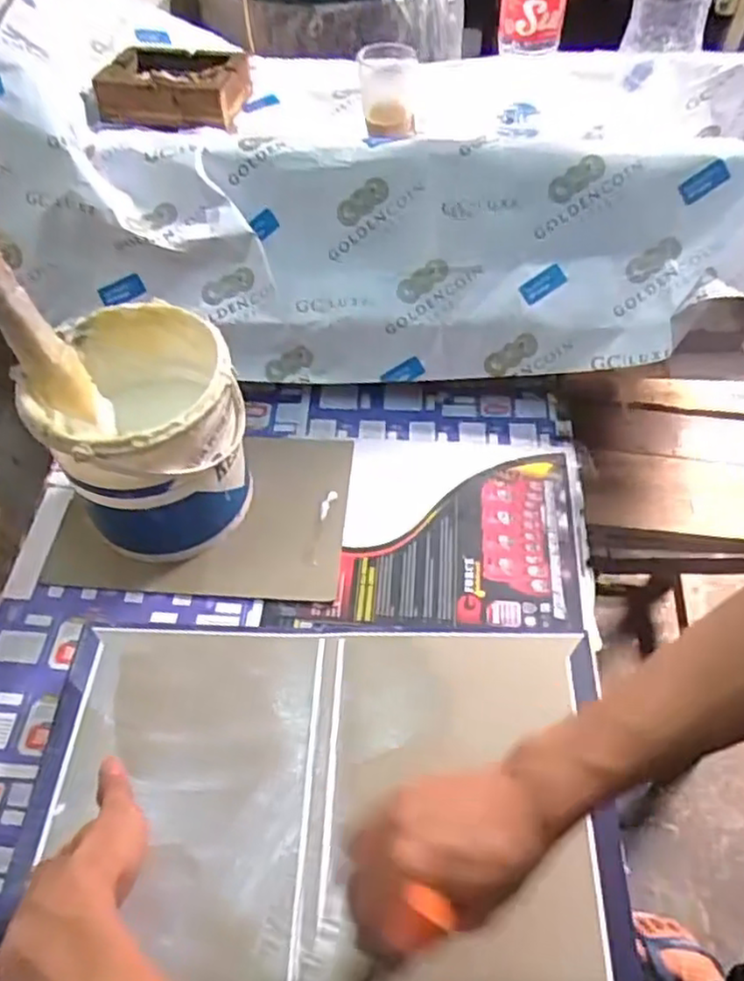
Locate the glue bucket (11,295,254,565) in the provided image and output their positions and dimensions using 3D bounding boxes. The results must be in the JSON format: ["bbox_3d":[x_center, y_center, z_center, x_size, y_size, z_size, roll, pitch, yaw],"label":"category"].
[{"bbox_3d":[-0.212,-0.047,0.686,0.170,0.198,0.174,-1,53,1],"label":"glue bucket"}]

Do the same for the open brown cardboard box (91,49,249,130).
[{"bbox_3d":[-0.241,-0.504,0.867,0.162,0.041,0.140,4,53,5],"label":"open brown cardboard box"}]

